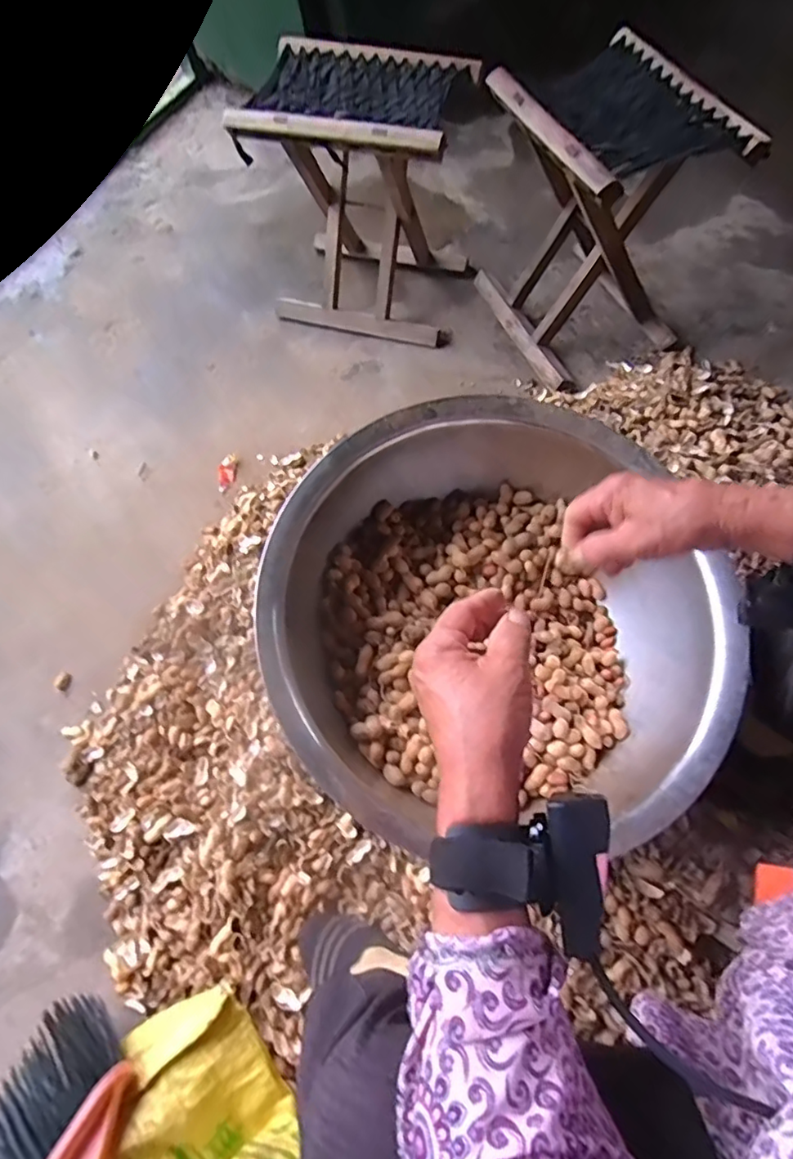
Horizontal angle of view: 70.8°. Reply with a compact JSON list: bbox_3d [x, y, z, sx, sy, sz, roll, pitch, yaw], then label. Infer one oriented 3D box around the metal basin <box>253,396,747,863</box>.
[{"bbox_3d":[0.095,0.031,0.591,0.433,0.170,0.421,-2,65,5],"label":"metal basin"}]

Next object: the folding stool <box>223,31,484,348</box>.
[{"bbox_3d":[-0.050,-0.625,0.939,0.320,0.345,0.240,16,67,13],"label":"folding stool"}]

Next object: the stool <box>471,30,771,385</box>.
[{"bbox_3d":[0.302,-0.548,0.874,0.249,0.337,0.320,-26,65,-7],"label":"stool"}]

